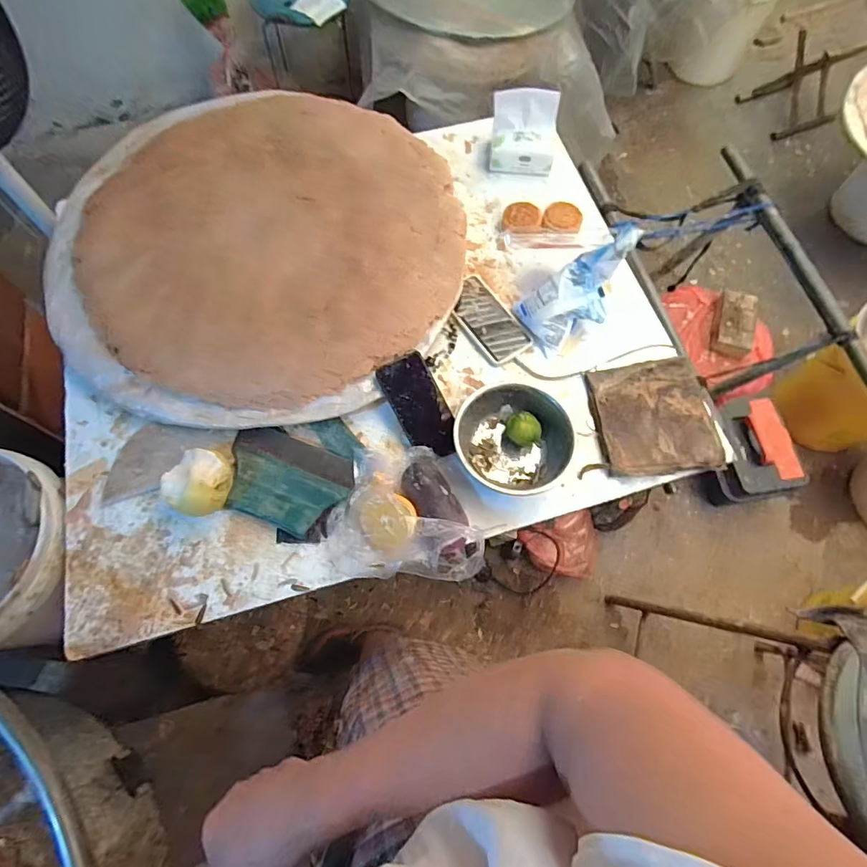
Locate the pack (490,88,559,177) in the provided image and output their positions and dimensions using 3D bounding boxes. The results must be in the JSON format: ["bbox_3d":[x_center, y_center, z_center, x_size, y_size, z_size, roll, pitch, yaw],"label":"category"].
[{"bbox_3d":[0.164,-0.546,0.874,0.116,0.106,0.087,2,69,0],"label":"pack"}]

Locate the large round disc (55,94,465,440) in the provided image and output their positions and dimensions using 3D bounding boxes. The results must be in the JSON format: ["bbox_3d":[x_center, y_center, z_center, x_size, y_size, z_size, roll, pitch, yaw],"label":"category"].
[{"bbox_3d":[-0.289,-0.326,0.802,0.643,0.062,0.649,0,69,-1],"label":"large round disc"}]

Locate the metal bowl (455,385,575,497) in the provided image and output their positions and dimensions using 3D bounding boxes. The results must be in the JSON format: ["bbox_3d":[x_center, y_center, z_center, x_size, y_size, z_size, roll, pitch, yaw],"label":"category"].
[{"bbox_3d":[0.109,0.011,0.689,0.154,0.068,0.155,0,69,-1],"label":"metal bowl"}]

